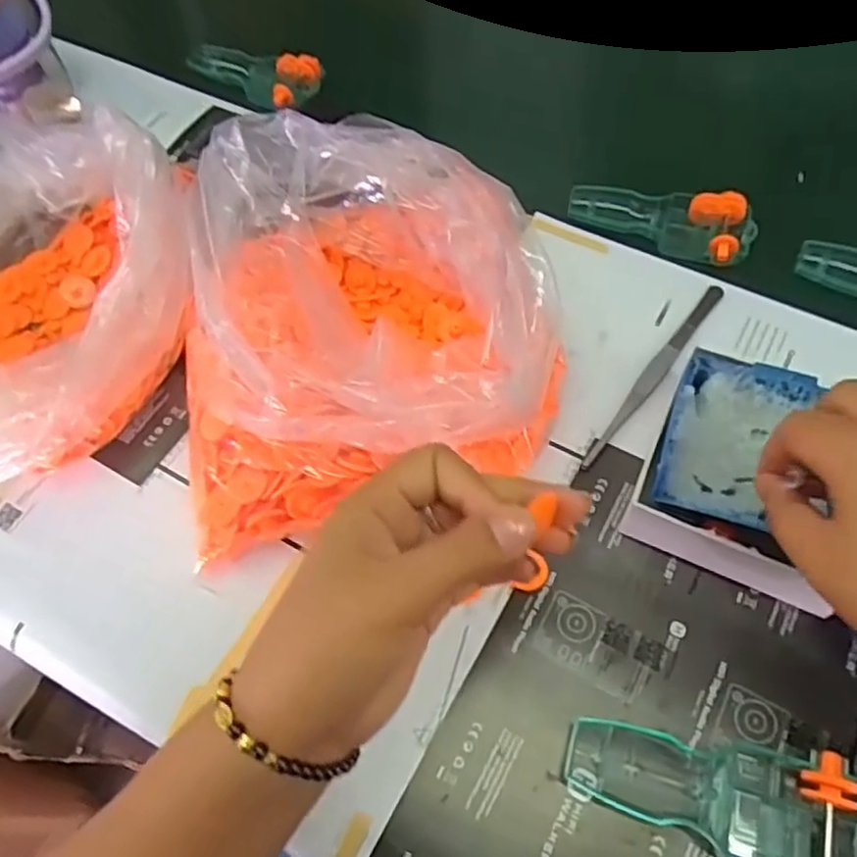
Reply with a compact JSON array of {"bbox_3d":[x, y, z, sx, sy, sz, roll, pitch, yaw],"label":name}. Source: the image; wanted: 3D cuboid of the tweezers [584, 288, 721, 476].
[{"bbox_3d":[0.136,-0.035,0.403,0.012,0.010,0.155,34,67,20],"label":"tweezers"}]

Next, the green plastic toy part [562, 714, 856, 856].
[{"bbox_3d":[0.126,0.164,0.295,0.127,0.019,0.055,11,61,9],"label":"green plastic toy part"}]

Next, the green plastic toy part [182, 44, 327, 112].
[{"bbox_3d":[-0.147,-0.294,0.559,0.109,0.019,0.054,19,63,13],"label":"green plastic toy part"}]

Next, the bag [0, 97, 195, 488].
[{"bbox_3d":[-0.242,-0.084,0.397,0.190,0.089,0.195,29,65,18],"label":"bag"}]

